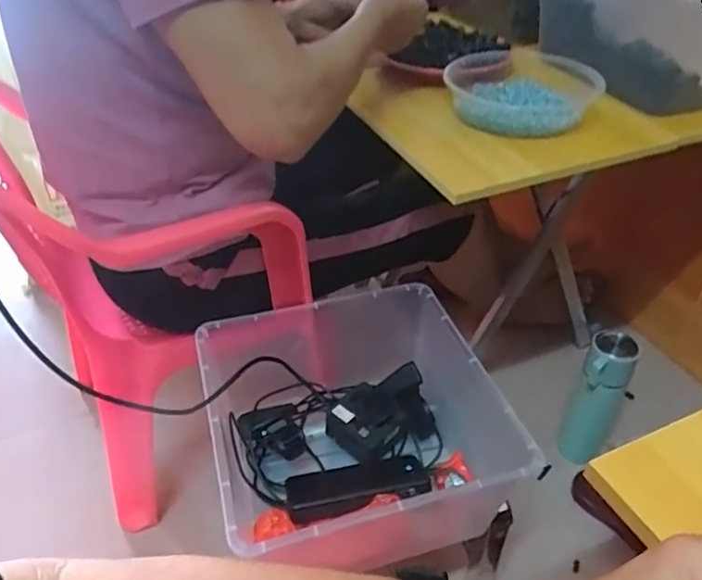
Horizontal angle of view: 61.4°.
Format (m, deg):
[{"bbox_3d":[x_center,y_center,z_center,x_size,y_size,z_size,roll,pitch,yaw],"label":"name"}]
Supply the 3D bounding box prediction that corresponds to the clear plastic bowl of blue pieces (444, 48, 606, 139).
[{"bbox_3d":[0.224,-0.263,0.773,0.182,0.048,0.227,7,39,9],"label":"clear plastic bowl of blue pieces"}]

